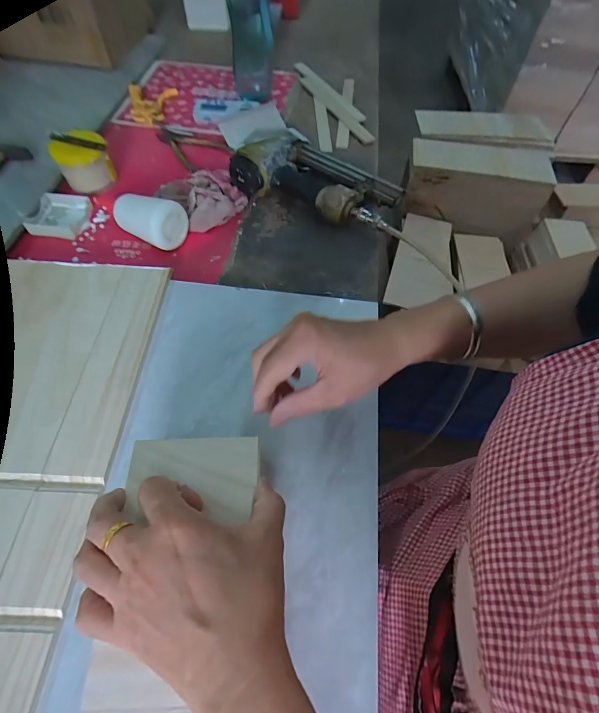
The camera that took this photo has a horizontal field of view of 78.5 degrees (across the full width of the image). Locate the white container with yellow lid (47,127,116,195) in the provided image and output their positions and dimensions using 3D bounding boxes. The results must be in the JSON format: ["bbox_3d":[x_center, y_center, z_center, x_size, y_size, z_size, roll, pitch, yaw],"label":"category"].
[{"bbox_3d":[-0.337,-0.309,0.573,0.079,0.056,0.072,-25,61,-17],"label":"white container with yellow lid"}]

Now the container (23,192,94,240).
[{"bbox_3d":[-0.358,-0.213,0.555,0.078,0.022,0.083,3,57,0],"label":"container"}]

